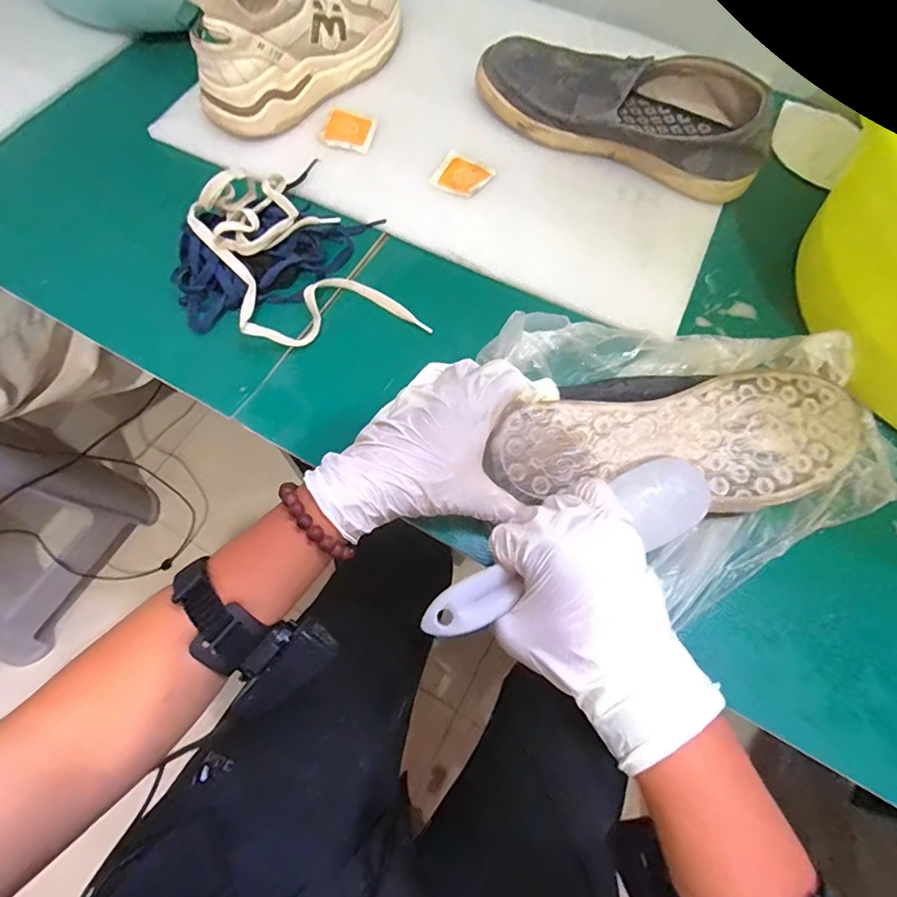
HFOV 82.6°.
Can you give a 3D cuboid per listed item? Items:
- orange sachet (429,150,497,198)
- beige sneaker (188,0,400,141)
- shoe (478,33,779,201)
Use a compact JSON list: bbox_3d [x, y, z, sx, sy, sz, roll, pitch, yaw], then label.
[{"bbox_3d":[0.012,-0.249,0.465,0.046,0.004,0.044,28,70,9],"label":"orange sachet"},{"bbox_3d":[-0.136,-0.391,0.469,0.083,0.095,0.235,37,72,12],"label":"beige sneaker"},{"bbox_3d":[0.158,-0.314,0.461,0.259,0.073,0.100,28,70,9],"label":"shoe"}]

